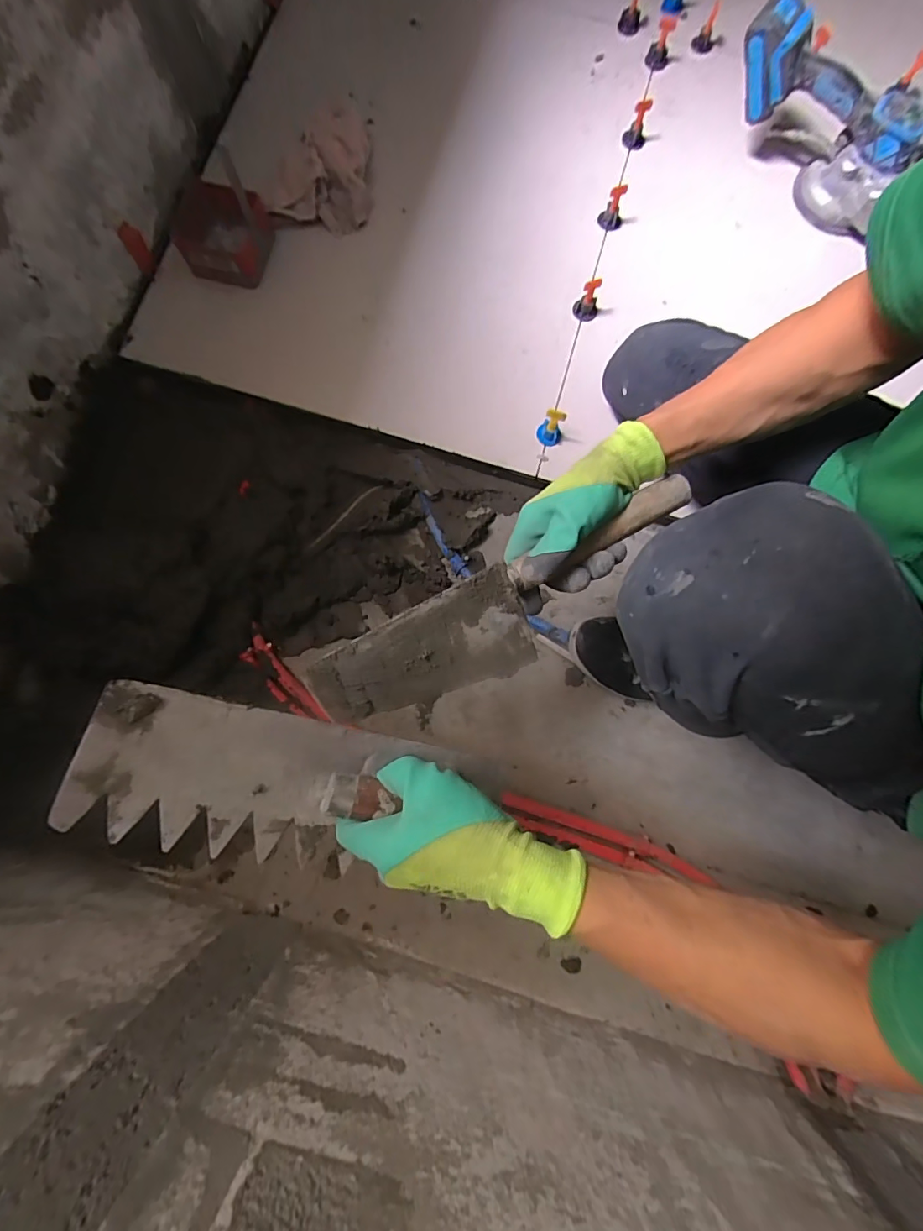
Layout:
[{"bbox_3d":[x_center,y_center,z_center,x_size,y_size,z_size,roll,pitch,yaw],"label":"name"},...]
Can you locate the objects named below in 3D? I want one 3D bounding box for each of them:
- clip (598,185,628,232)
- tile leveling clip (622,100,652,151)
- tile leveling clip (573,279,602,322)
[{"bbox_3d":[0.216,-0.579,0.677,0.032,0.051,0.033,0,79,-1],"label":"clip"},{"bbox_3d":[0.260,-0.721,0.702,0.033,0.050,0.032,18,79,2],"label":"tile leveling clip"},{"bbox_3d":[0.176,-0.437,0.659,0.033,0.057,0.029,18,79,2],"label":"tile leveling clip"}]

